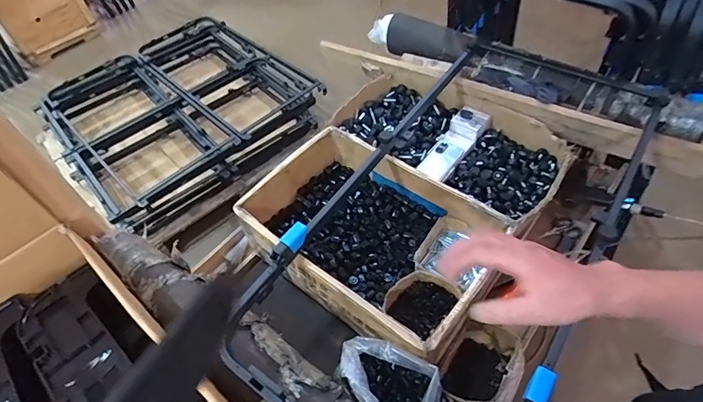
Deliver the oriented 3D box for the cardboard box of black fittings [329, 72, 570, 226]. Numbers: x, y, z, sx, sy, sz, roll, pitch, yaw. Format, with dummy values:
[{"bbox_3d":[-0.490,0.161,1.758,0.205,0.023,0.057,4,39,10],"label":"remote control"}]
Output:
[{"bbox_3d":[0.246,-0.166,1.129,0.610,0.103,0.309,31,61,25],"label":"cardboard box of black fittings"}]

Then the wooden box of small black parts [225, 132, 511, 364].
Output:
[{"bbox_3d":[0.042,0.078,0.949,0.543,0.159,0.351,34,62,26],"label":"wooden box of small black parts"}]

